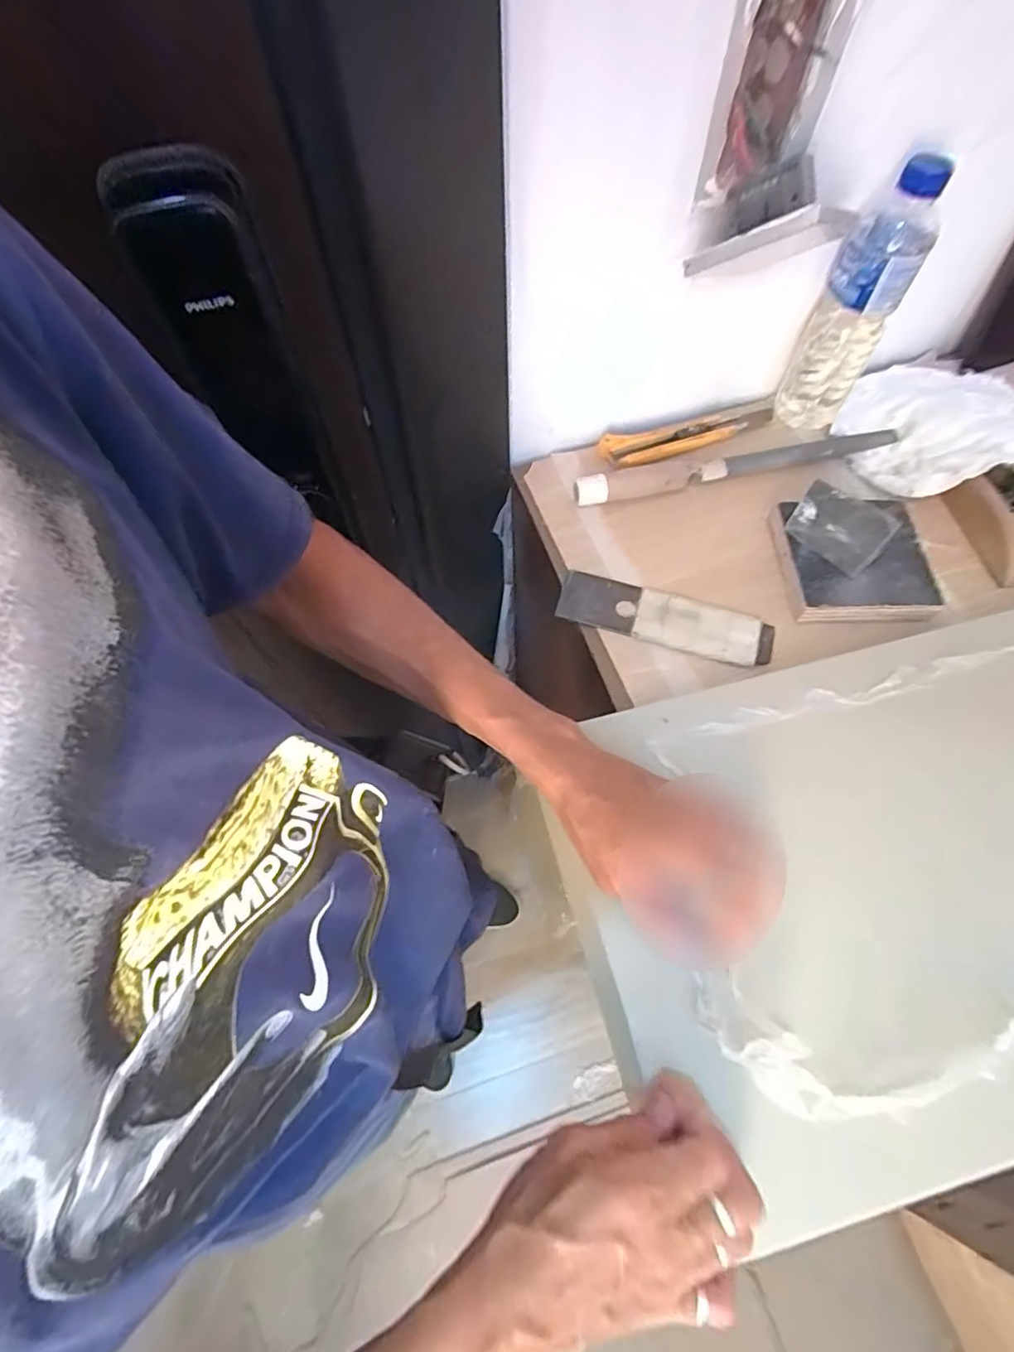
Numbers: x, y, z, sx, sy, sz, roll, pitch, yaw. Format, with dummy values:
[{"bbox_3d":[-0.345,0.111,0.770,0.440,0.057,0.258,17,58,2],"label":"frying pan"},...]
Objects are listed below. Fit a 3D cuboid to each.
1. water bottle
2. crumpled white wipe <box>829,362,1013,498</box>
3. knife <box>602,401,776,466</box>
[{"bbox_3d":[0.318,-0.334,0.530,0.062,0.210,0.065,22,72,11],"label":"water bottle"},{"bbox_3d":[0.432,-0.261,0.578,0.169,0.067,0.197,36,75,15],"label":"crumpled white wipe"},{"bbox_3d":[0.175,-0.248,0.602,0.157,0.020,0.040,-16,69,-3],"label":"knife"}]

